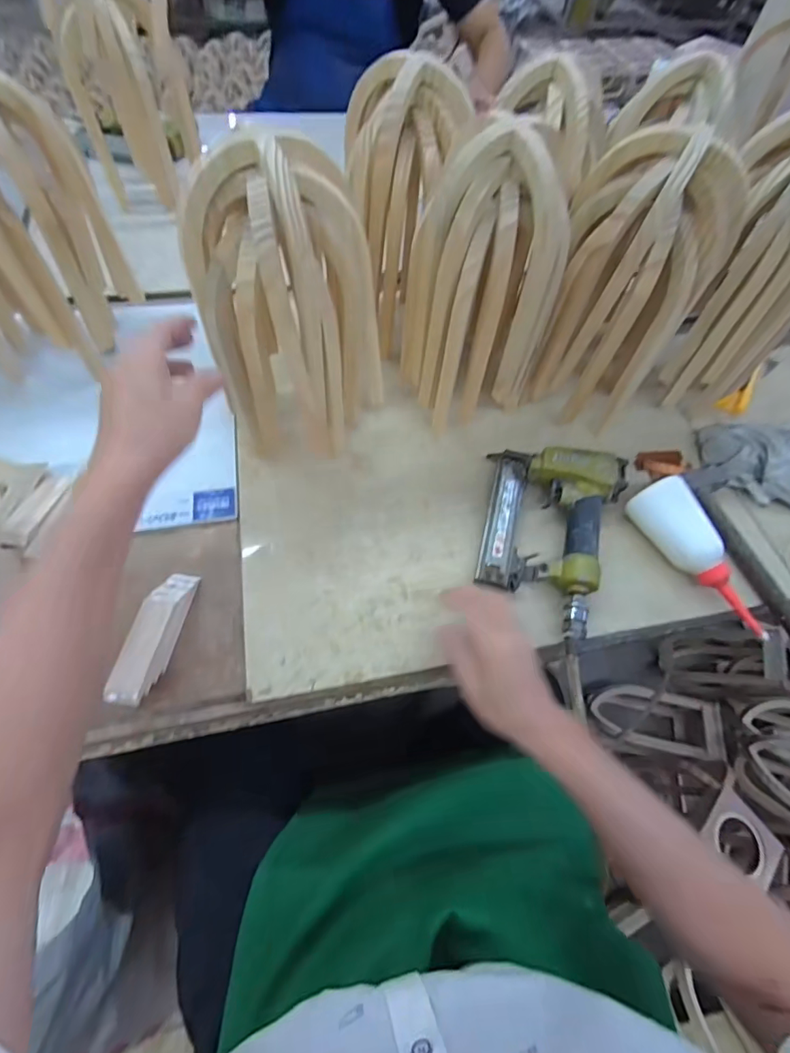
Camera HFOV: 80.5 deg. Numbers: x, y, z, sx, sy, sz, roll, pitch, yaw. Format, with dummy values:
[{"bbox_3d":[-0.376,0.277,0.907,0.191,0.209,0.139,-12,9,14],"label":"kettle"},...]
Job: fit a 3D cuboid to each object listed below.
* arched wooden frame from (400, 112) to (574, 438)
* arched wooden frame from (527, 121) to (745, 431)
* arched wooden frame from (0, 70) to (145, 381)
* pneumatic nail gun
[{"bbox_3d":[0.093,-0.237,0.498,0.139,0.284,0.117,-33,67,-21],"label":"arched wooden frame"},{"bbox_3d":[0.233,-0.249,0.498,0.147,0.259,0.094,34,63,15],"label":"arched wooden frame"},{"bbox_3d":[-0.409,-0.314,0.507,0.134,0.277,0.186,34,63,15],"label":"arched wooden frame"},{"bbox_3d":[0.169,0.009,0.507,0.143,0.050,0.213,11,59,2],"label":"pneumatic nail gun"}]

